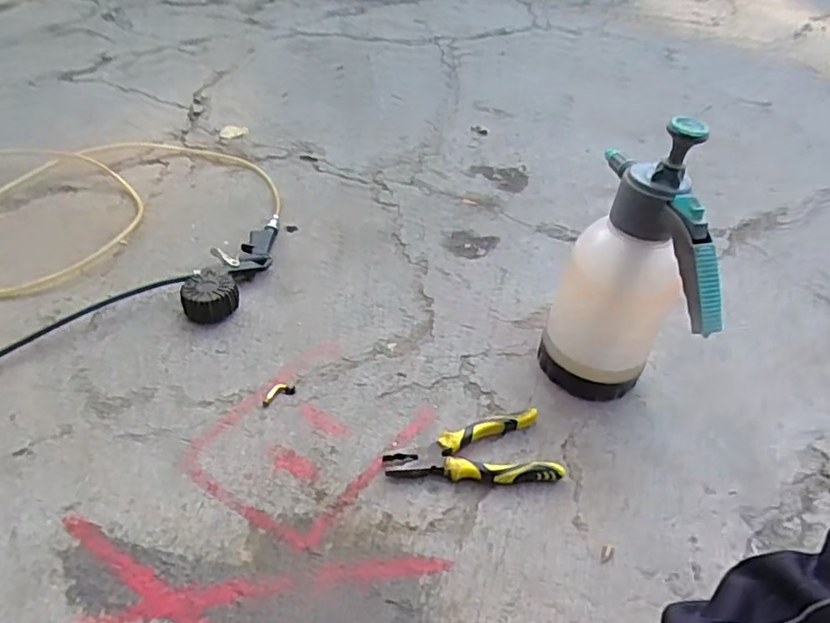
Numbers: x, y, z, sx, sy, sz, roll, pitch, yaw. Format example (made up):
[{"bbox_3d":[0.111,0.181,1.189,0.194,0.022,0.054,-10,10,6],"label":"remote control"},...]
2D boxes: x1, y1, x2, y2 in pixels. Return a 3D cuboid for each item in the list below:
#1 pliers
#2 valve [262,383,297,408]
[{"bbox_3d":[0.060,0.154,0.686,0.187,0.023,0.082,-1,41,-8],"label":"pliers"},{"bbox_3d":[-0.163,0.098,0.730,0.044,0.007,0.018,-25,49,-31],"label":"valve"}]

